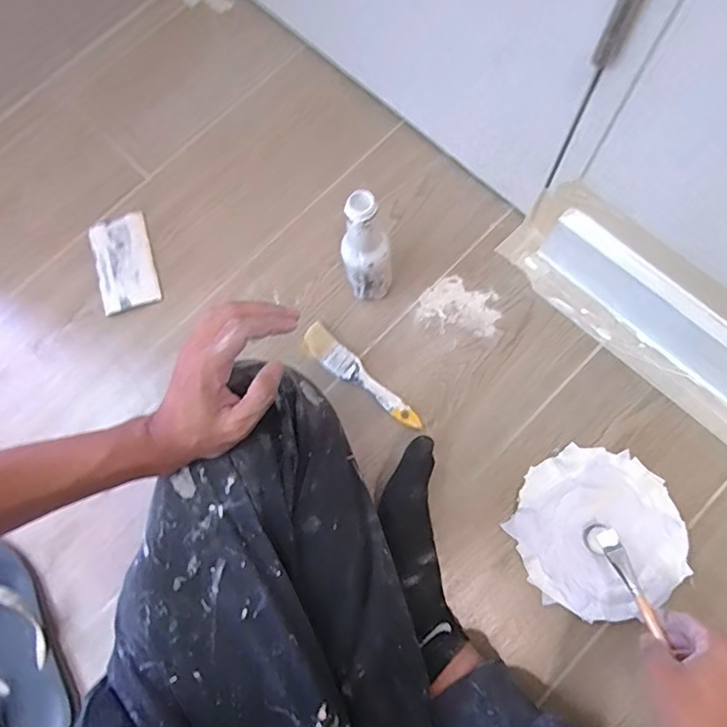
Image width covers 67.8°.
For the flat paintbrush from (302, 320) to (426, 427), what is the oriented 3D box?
[{"bbox_3d":[-0.004,0.020,0.654,0.176,0.012,0.033,42,81,13],"label":"flat paintbrush"}]

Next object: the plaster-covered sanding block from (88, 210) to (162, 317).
[{"bbox_3d":[-0.310,-0.130,0.699,0.071,0.009,0.126,-16,75,-1],"label":"plaster-covered sanding block"}]

